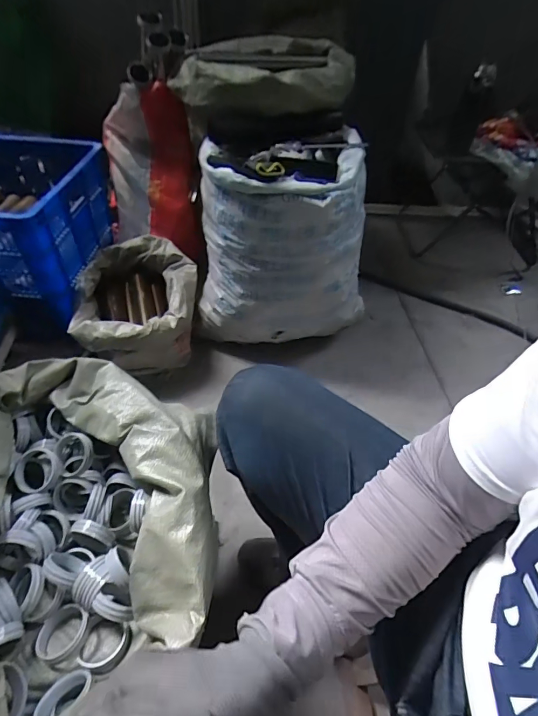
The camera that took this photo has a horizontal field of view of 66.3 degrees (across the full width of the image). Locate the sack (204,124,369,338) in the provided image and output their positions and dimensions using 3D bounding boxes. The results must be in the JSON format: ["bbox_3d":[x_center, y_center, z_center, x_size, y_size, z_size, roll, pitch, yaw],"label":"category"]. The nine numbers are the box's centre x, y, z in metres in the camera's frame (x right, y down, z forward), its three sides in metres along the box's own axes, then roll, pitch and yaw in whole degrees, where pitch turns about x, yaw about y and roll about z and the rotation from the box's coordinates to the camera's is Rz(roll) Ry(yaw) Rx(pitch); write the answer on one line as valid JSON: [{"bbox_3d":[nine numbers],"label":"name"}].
[{"bbox_3d":[0.044,-0.286,1.097,0.453,0.486,0.254,1,46,-4],"label":"sack"}]

